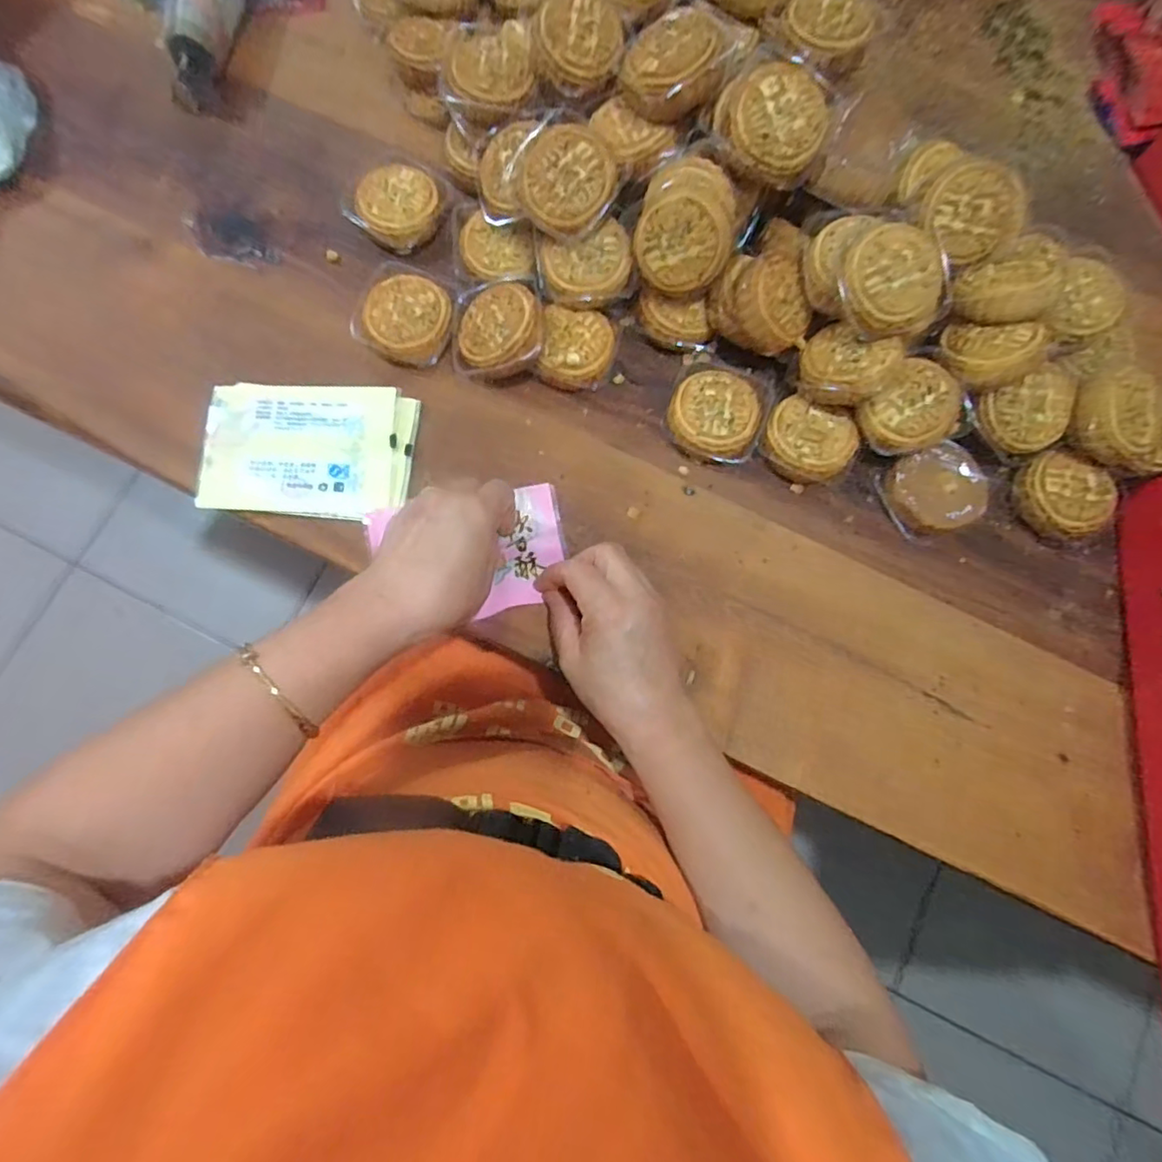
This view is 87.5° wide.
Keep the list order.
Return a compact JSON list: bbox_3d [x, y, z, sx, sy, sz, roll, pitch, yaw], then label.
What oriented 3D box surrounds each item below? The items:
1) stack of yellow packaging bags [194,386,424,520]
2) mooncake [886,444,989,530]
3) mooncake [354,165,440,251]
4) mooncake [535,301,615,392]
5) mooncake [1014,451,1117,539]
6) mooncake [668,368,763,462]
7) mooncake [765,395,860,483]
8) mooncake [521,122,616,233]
[{"bbox_3d":[-0.206,-0.100,0.463,0.152,0.013,0.100,3,77,0],"label":"stack of yellow packaging bags"},{"bbox_3d":[0.270,-0.068,0.461,0.064,0.032,0.060,0,77,-1],"label":"mooncake"},{"bbox_3d":[-0.147,-0.302,0.496,0.064,0.027,0.063,0,77,-1],"label":"mooncake"},{"bbox_3d":[-0.004,-0.178,0.476,0.054,0.032,0.059,7,77,1],"label":"mooncake"},{"bbox_3d":[0.365,-0.065,0.462,0.059,0.029,0.063,0,77,-1],"label":"mooncake"},{"bbox_3d":[0.101,-0.126,0.469,0.065,0.031,0.066,0,77,-1],"label":"mooncake"},{"bbox_3d":[0.173,-0.104,0.466,0.065,0.034,0.058,20,78,3],"label":"mooncake"},{"bbox_3d":[-0.008,-0.282,0.427,0.062,0.020,0.062,1,96,5],"label":"mooncake"}]

